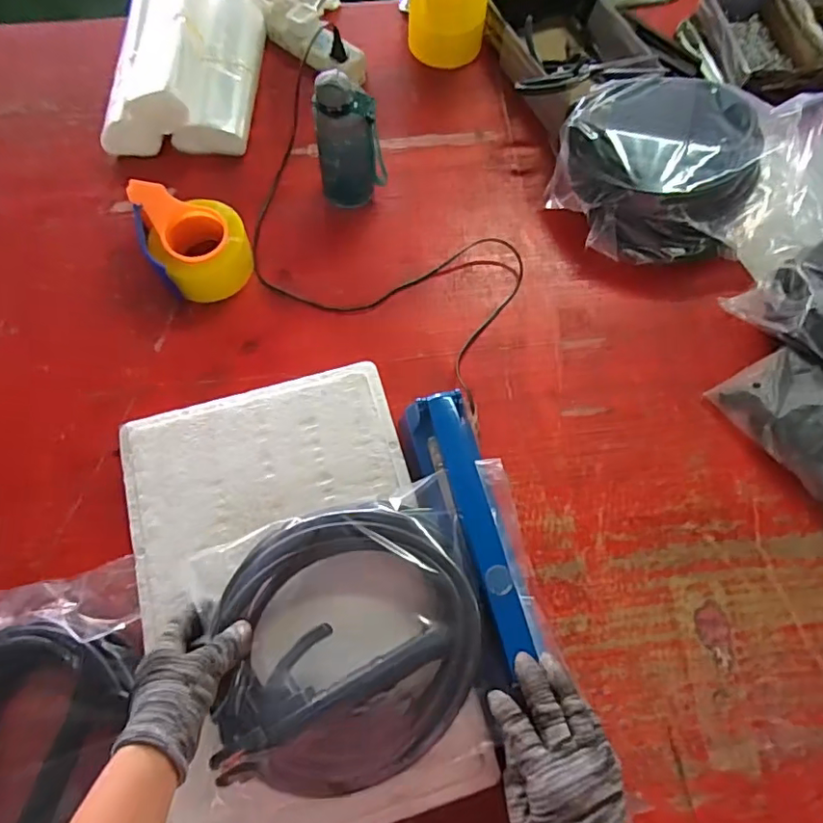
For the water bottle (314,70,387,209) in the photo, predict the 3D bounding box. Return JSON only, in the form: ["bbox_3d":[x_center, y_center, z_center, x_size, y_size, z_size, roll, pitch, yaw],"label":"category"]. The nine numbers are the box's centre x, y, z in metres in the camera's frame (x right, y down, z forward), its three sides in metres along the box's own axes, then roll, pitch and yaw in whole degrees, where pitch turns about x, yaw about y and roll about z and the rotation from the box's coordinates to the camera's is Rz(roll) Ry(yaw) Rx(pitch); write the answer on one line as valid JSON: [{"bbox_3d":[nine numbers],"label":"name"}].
[{"bbox_3d":[-0.078,-0.331,0.698,0.075,0.166,0.060,25,70,8],"label":"water bottle"}]

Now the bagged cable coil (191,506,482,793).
[{"bbox_3d":[-0.056,0.194,0.476,0.222,0.065,0.210,1,69,-2],"label":"bagged cable coil"}]

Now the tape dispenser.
[{"bbox_3d":[-0.277,-0.223,0.711,0.124,0.075,0.154,-20,71,-9],"label":"tape dispenser"}]

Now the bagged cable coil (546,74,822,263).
[{"bbox_3d":[0.361,-0.331,0.749,0.322,0.115,0.244,9,69,2],"label":"bagged cable coil"}]

